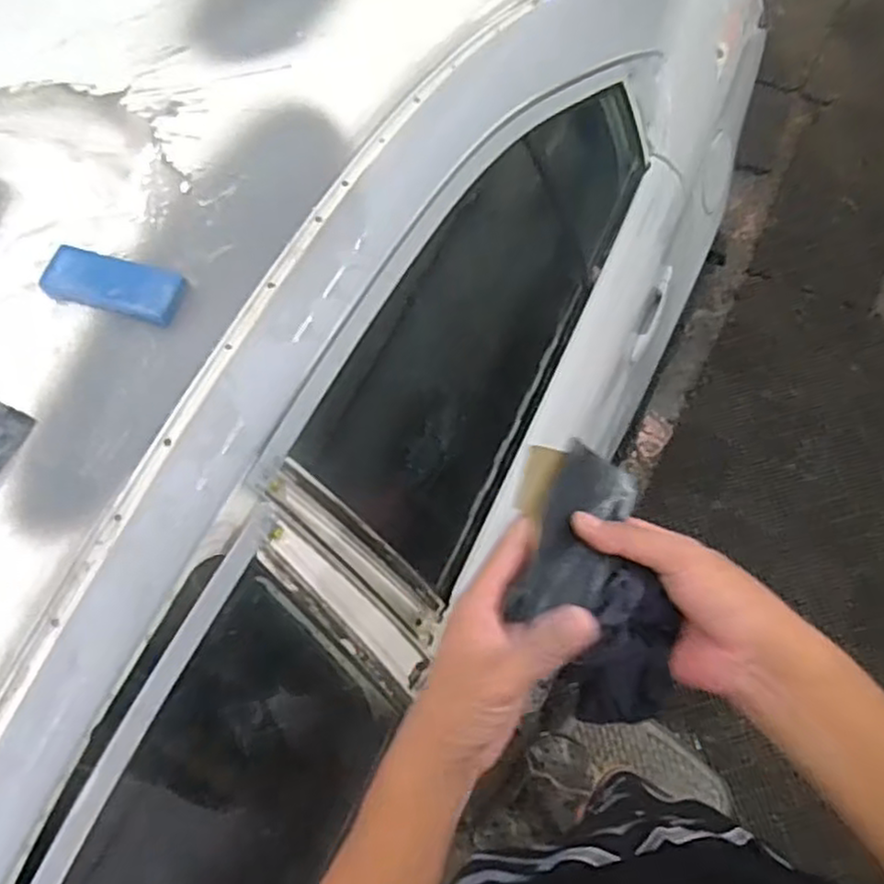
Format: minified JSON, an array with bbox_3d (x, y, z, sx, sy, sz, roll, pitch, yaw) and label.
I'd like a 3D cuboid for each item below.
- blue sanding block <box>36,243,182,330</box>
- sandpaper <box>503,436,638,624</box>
[{"bbox_3d":[-0.340,-0.164,0.735,0.138,0.021,0.060,13,71,7],"label":"blue sanding block"},{"bbox_3d":[0.072,0.053,0.423,0.077,0.020,0.105,24,84,-10],"label":"sandpaper"}]

